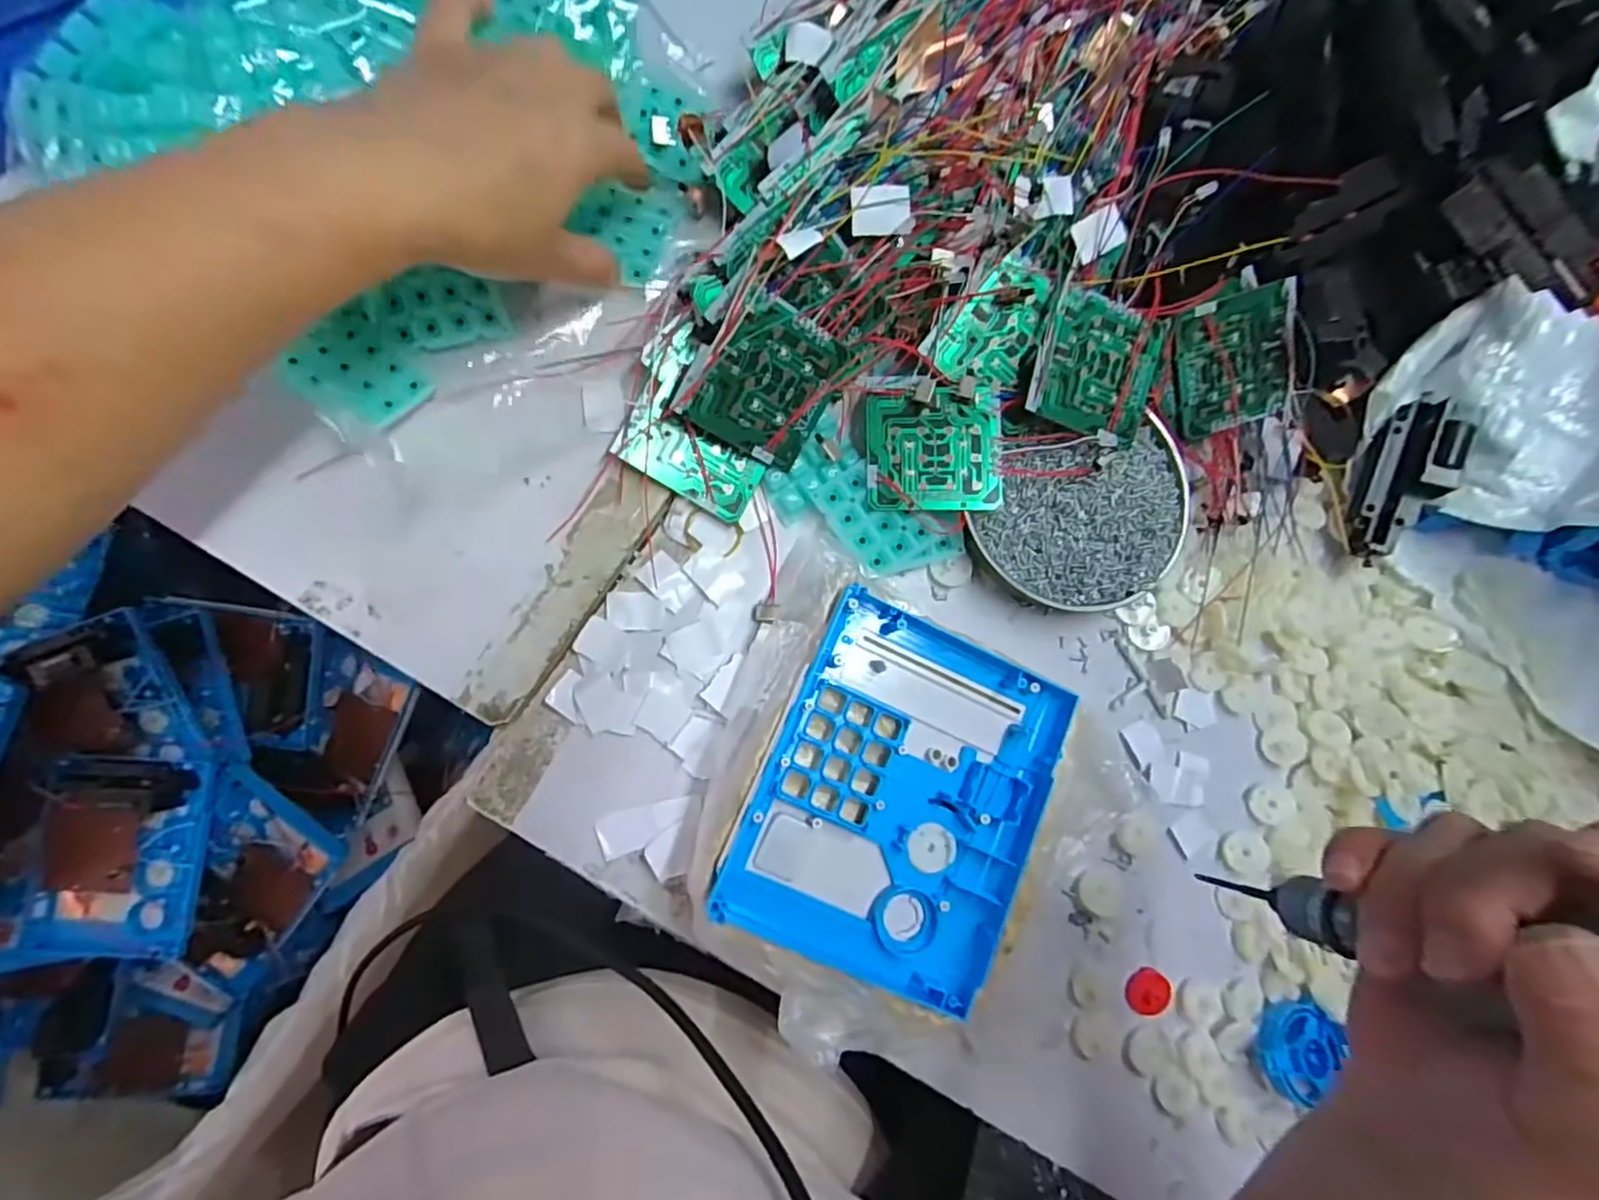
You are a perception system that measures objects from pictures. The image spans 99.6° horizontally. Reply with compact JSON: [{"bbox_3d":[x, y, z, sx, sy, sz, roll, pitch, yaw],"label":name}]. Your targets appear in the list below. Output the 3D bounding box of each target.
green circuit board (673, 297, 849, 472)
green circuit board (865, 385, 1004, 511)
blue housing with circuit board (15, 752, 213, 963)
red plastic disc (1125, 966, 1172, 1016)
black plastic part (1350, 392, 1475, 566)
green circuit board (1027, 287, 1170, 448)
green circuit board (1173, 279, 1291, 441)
[{"bbox_3d":[-0.017,-0.110,0.343,0.069,0.005,0.071,20,106,-32],"label":"green circuit board"},{"bbox_3d":[0.073,-0.080,0.365,0.071,0.011,0.064,-2,82,-9],"label":"green circuit board"},{"bbox_3d":[-0.582,0.220,0.577,0.128,0.032,0.165,4,81,-8],"label":"blue housing with circuit board"},{"bbox_3d":[0.189,0.213,0.365,0.019,0.008,0.024,41,78,-1],"label":"red plastic disc"},{"bbox_3d":[0.362,-0.070,0.402,0.020,0.042,0.098,10,104,-45],"label":"black plastic part"},{"bbox_3d":[0.163,-0.128,0.367,0.072,0.016,0.069,13,80,-7],"label":"green circuit board"},{"bbox_3d":[0.249,-0.135,0.388,0.066,0.006,0.072,-18,110,-1],"label":"green circuit board"}]

